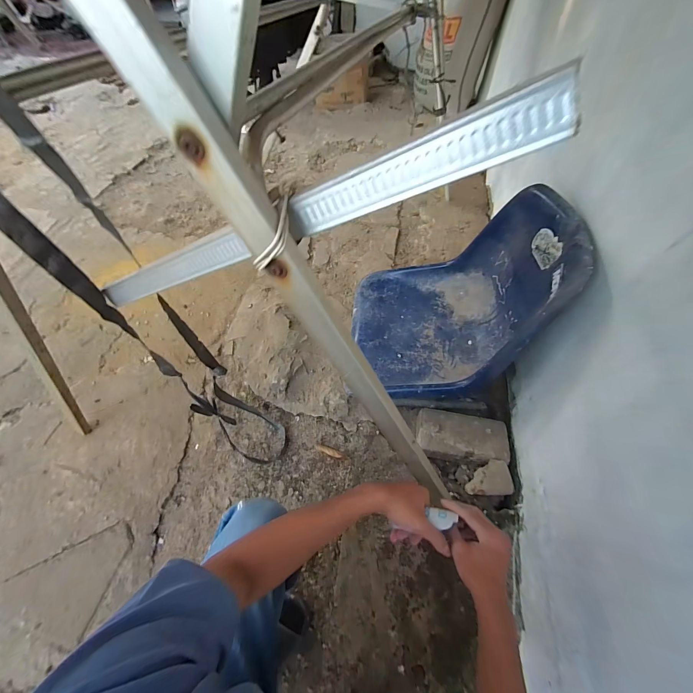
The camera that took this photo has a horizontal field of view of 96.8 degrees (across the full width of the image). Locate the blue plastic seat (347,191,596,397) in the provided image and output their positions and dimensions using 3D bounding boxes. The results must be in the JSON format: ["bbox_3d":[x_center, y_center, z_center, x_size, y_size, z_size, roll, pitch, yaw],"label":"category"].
[{"bbox_3d":[0.225,-0.134,0.749,0.430,0.373,0.448,2,55,4],"label":"blue plastic seat"}]

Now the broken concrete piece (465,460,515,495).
[{"bbox_3d":[0.327,0.306,0.713,0.096,0.057,0.072,-2,57,1],"label":"broken concrete piece"}]

